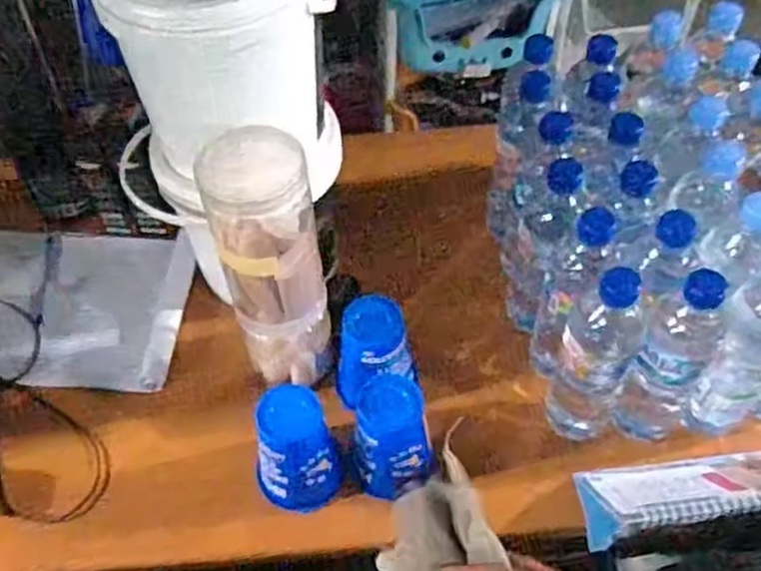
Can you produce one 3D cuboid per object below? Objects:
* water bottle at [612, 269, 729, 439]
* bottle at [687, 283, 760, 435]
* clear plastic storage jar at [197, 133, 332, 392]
[{"bbox_3d":[0.262,0.070,0.660,0.062,0.197,0.059,28,58,21],"label":"water bottle"},{"bbox_3d":[0.327,0.062,0.652,0.057,0.218,0.062,37,62,26],"label":"bottle"},{"bbox_3d":[-0.096,-0.012,0.674,0.088,0.266,0.077,-12,53,-8],"label":"clear plastic storage jar"}]

